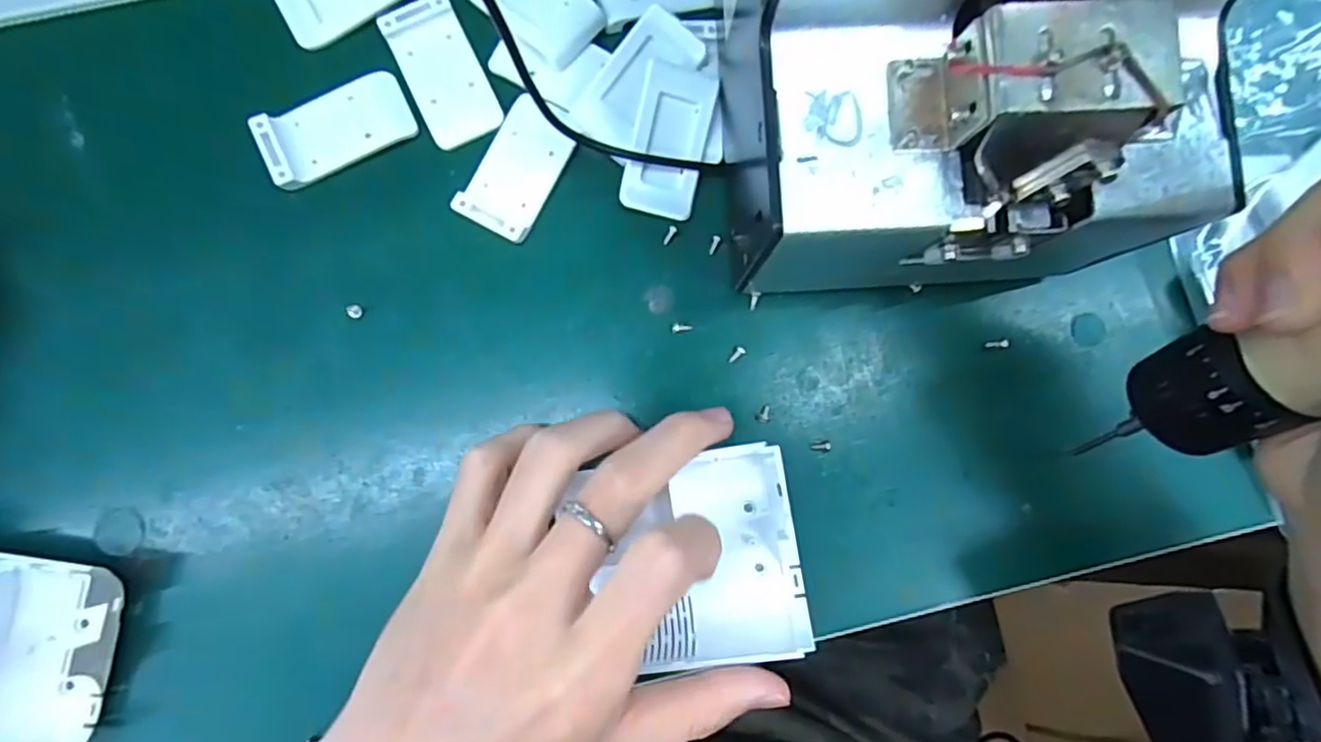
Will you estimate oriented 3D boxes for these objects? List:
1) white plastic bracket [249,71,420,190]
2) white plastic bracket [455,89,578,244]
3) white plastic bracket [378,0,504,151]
[{"bbox_3d":[-0.123,-0.093,0.241,0.055,0.009,0.028,-27,86,-4],"label":"white plastic bracket"},{"bbox_3d":[-0.054,-0.076,0.241,0.028,0.007,0.050,29,84,1],"label":"white plastic bracket"},{"bbox_3d":[-0.084,-0.116,0.244,0.027,0.004,0.055,-26,86,-4],"label":"white plastic bracket"}]

